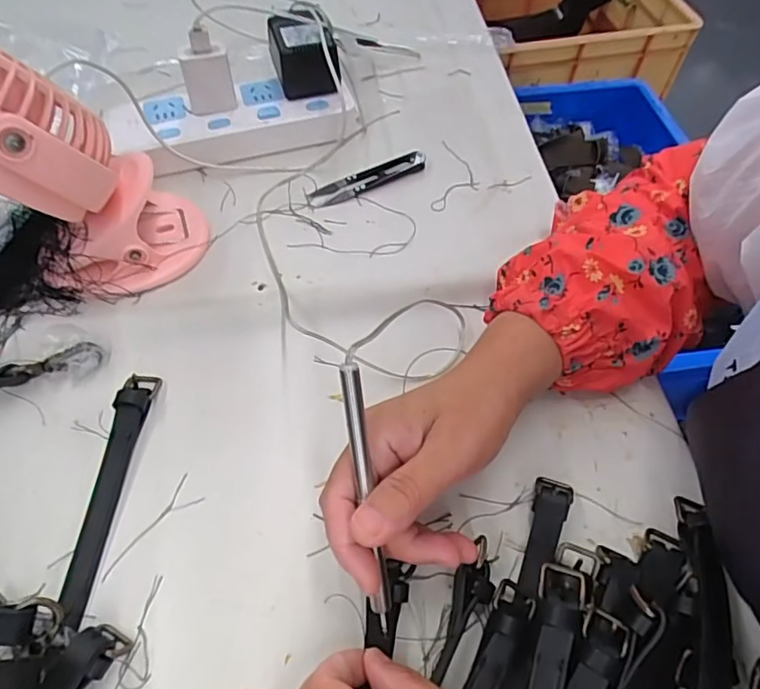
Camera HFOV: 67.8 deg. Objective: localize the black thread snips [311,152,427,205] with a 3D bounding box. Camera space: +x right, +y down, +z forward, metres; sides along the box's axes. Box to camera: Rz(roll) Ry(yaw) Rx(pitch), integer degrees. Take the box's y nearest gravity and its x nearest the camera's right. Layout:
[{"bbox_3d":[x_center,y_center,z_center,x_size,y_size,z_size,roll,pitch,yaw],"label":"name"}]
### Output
[{"bbox_3d":[-0.010,-0.139,0.471,0.105,0.006,0.027,-24,62,-16],"label":"black thread snips"}]

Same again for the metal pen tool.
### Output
[{"bbox_3d":[-0.006,0.075,0.268,0.009,0.139,0.008,-9,16,-8],"label":"metal pen tool"}]

